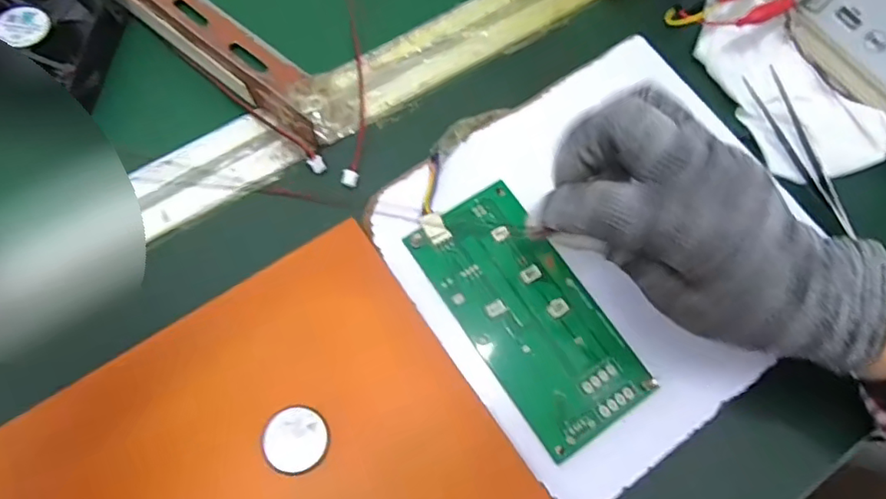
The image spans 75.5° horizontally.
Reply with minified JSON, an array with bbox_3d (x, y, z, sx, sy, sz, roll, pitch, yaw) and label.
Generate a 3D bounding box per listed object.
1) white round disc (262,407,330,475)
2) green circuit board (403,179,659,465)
[{"bbox_3d":[-0.067,0.087,0.261,0.028,0.006,0.028,1,68,-3],"label":"white round disc"},{"bbox_3d":[0.044,0.030,0.290,0.065,0.008,0.132,-32,73,-13],"label":"green circuit board"}]

